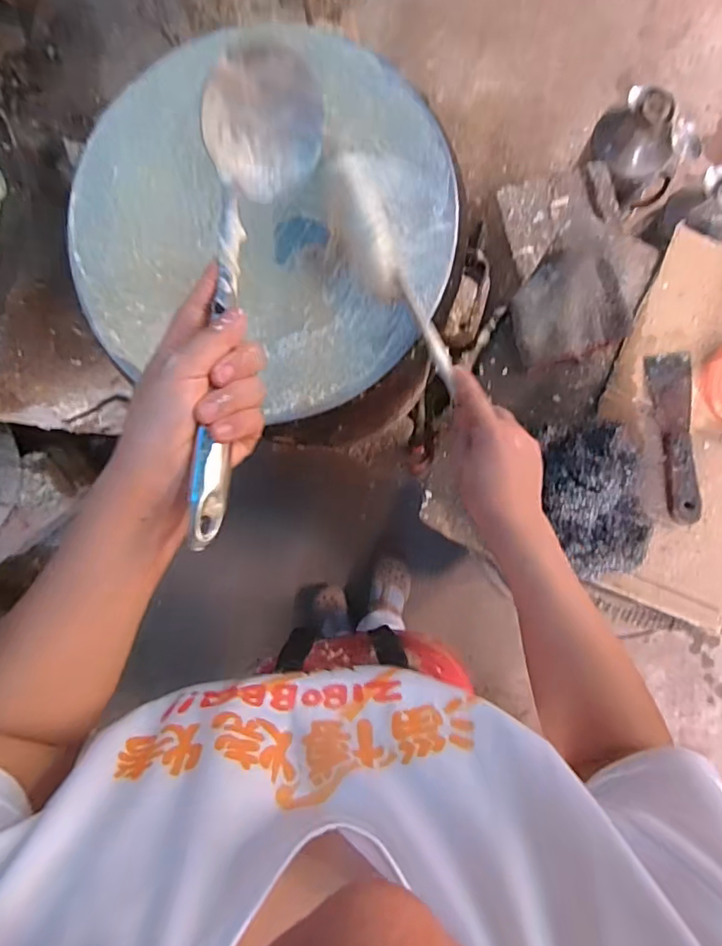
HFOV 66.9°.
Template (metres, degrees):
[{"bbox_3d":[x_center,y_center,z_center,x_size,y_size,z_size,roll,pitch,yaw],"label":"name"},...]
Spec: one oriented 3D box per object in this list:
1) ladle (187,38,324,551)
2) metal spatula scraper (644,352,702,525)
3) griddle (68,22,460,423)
[{"bbox_3d":[-0.078,-0.119,0.350,0.069,0.078,0.328,3,74,4],"label":"ladle"},{"bbox_3d":[0.339,-0.039,0.579,0.045,0.024,0.180,-6,88,4],"label":"metal spatula scraper"},{"bbox_3d":[-0.097,-0.246,0.513,0.364,0.023,0.338,0,88,4],"label":"griddle"}]

